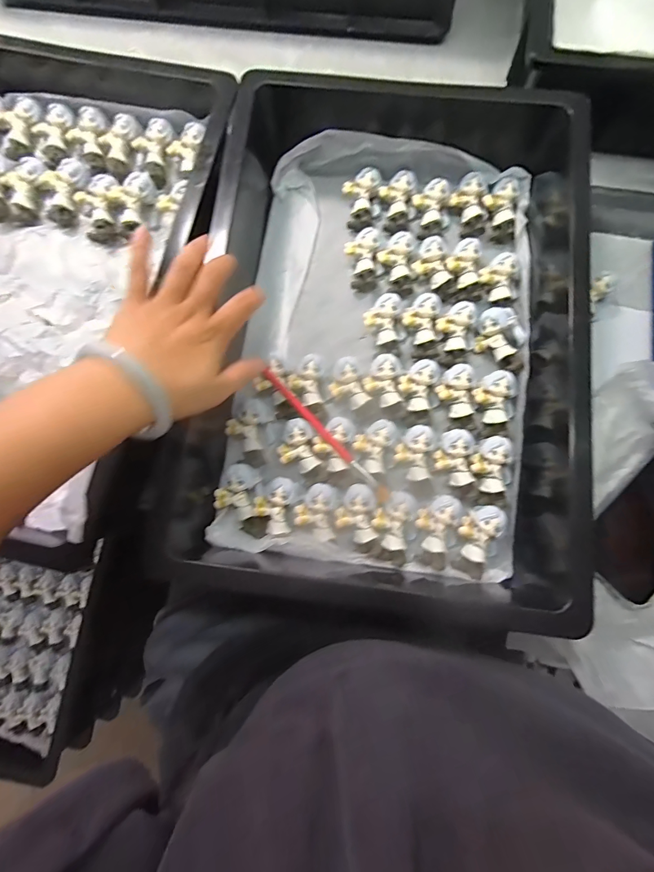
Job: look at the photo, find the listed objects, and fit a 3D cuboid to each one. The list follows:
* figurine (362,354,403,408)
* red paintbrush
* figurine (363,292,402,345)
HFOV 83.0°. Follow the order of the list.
[{"bbox_3d":[0.053,-0.051,0.353,0.034,0.025,0.047,2,80,0],"label":"figurine"},{"bbox_3d":[-0.001,-0.003,0.335,0.011,0.006,0.160,-41,82,-7],"label":"red paintbrush"},{"bbox_3d":[0.054,-0.115,0.367,0.033,0.027,0.052,7,80,1],"label":"figurine"}]

